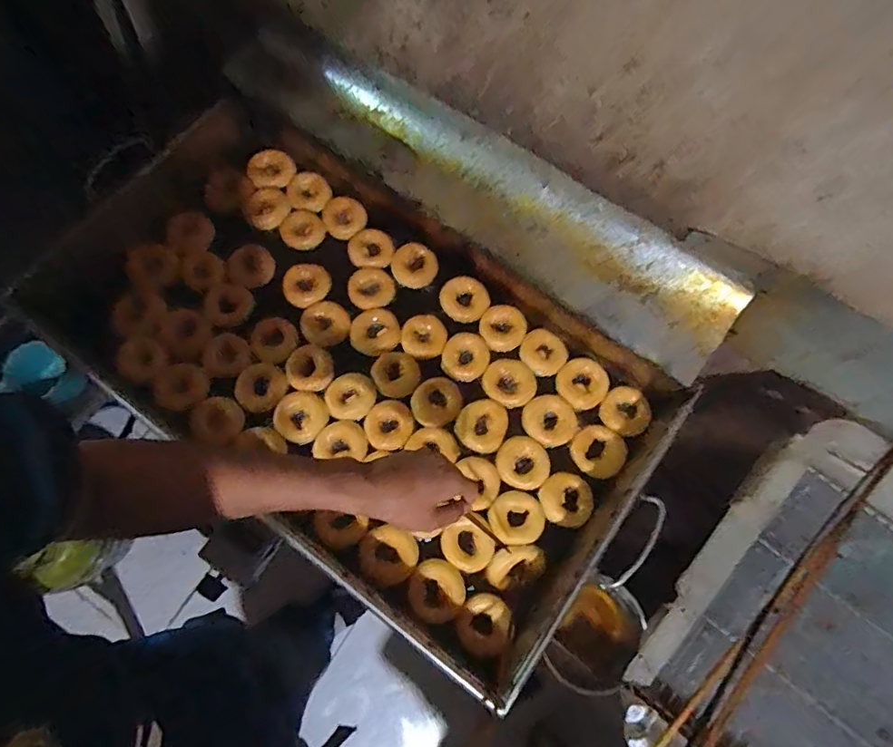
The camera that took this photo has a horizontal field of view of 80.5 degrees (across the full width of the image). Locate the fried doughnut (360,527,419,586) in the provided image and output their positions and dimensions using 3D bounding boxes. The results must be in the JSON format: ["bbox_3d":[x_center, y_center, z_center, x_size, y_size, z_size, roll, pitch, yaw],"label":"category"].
[{"bbox_3d":[-0.081,0.250,0.713,0.077,0.035,0.073,0,72,-1],"label":"fried doughnut"}]

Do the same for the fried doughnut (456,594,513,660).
[{"bbox_3d":[0.050,0.335,0.700,0.070,0.024,0.077,0,72,-1],"label":"fried doughnut"}]

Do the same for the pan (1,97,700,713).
[{"bbox_3d":[-0.140,-0.030,0.773,0.865,0.107,0.497,35,74,9],"label":"pan"}]

